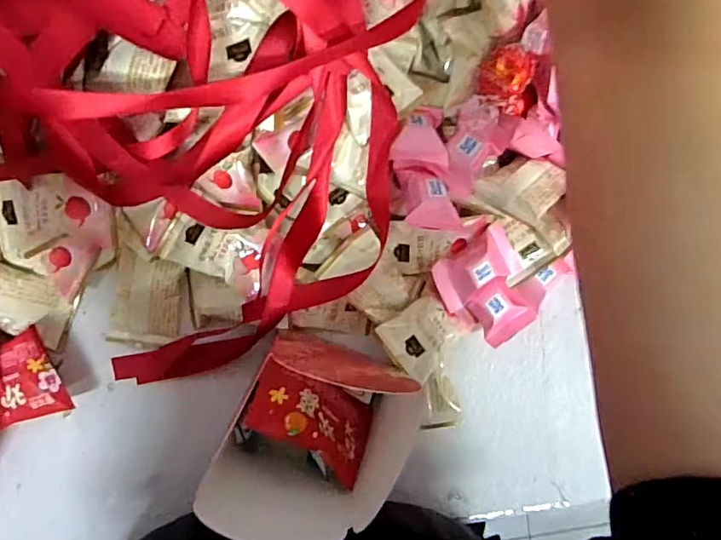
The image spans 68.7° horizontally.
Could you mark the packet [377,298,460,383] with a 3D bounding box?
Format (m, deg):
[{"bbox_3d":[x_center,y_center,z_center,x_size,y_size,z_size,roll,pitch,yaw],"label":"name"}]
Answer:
[{"bbox_3d":[0.036,0.039,0.323,0.041,0.011,0.043,44,88,-6],"label":"packet"}]

